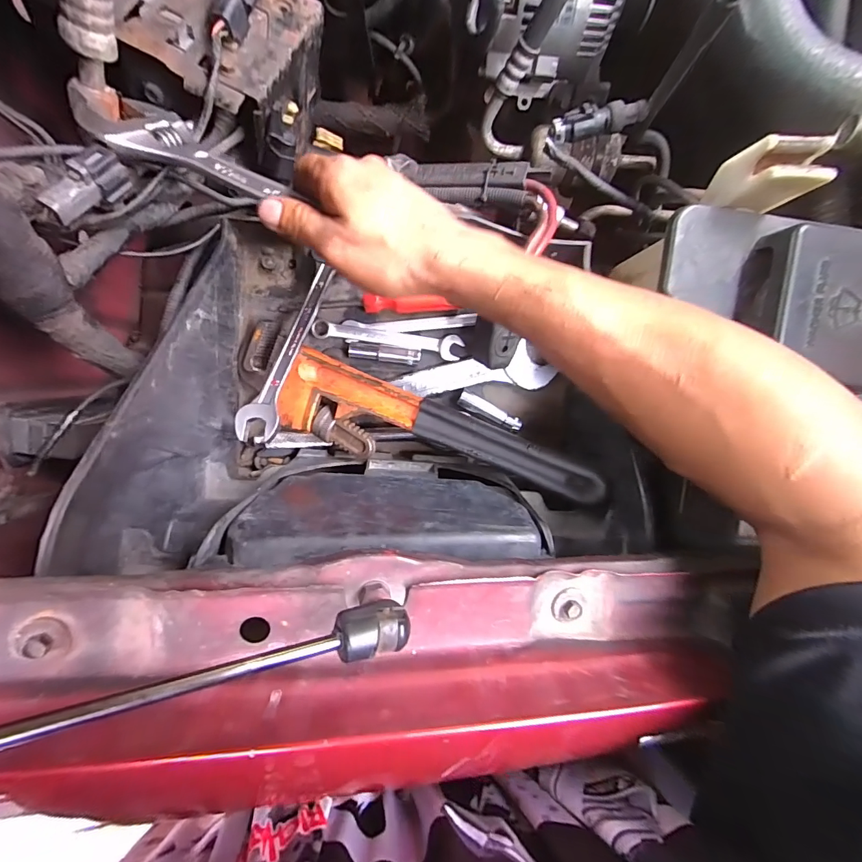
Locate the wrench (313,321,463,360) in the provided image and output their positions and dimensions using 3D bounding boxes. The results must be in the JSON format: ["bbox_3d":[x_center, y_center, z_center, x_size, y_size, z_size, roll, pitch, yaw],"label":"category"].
[{"bbox_3d":[-0.038,-0.084,0.381,0.135,0.014,0.021,8,97,0],"label":"wrench"}]

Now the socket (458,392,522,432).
[{"bbox_3d":[0.055,-0.017,0.395,0.061,0.014,0.015,26,97,-2],"label":"socket"}]

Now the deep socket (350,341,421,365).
[{"bbox_3d":[-0.042,-0.070,0.382,0.064,0.013,0.016,9,97,0],"label":"deep socket"}]

